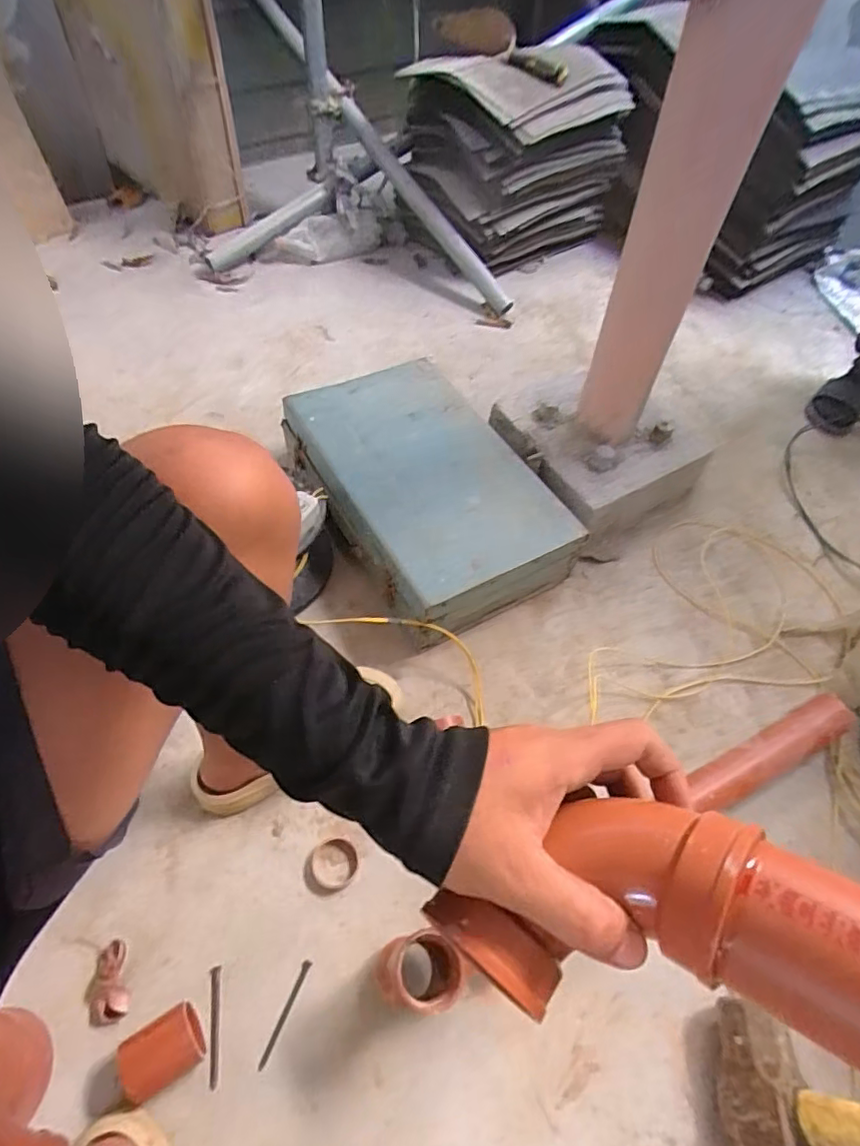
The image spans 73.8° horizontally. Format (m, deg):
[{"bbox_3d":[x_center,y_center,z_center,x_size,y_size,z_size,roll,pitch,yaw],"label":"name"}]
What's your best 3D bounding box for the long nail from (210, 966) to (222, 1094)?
[{"bbox_3d":[-0.227,0.478,0.605,0.011,0.008,0.103,-6,57,-8],"label":"long nail"}]

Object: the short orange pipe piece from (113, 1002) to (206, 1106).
[{"bbox_3d":[-0.262,0.478,0.573,0.071,0.062,0.054,-25,61,-21],"label":"short orange pipe piece"}]

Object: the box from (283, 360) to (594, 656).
[{"bbox_3d":[-0.013,-0.146,0.978,0.307,0.142,0.487,-24,61,-20],"label":"box"}]

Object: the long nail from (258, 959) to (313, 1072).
[{"bbox_3d":[-0.156,0.476,0.618,0.008,0.004,0.100,21,57,10],"label":"long nail"}]

